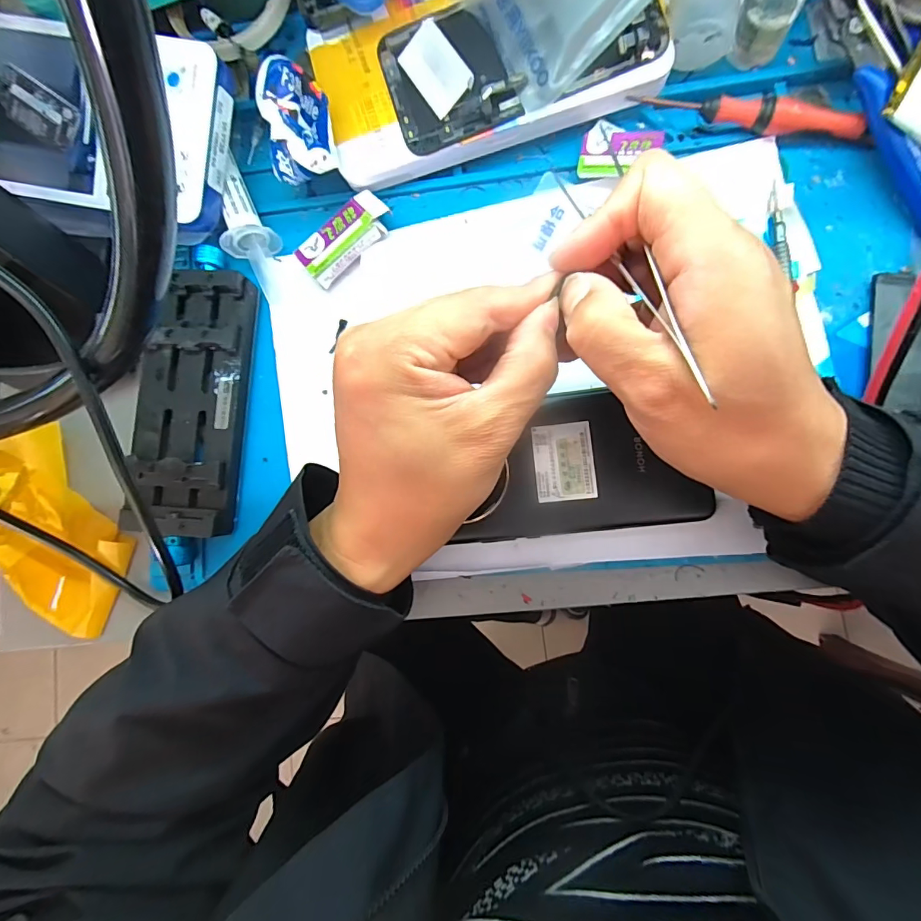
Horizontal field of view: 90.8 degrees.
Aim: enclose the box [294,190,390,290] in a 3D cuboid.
[{"bbox_3d":[-0.067,-0.129,0.266,0.057,0.017,0.025,-40,82,2],"label":"box"}]

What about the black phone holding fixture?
[{"bbox_3d":[-0.157,-0.034,0.265,0.060,0.023,0.148,3,85,7],"label":"black phone holding fixture"}]

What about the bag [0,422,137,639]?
[{"bbox_3d":[-0.238,0.037,0.233,0.052,0.113,0.129,-18,83,5],"label":"bag"}]

